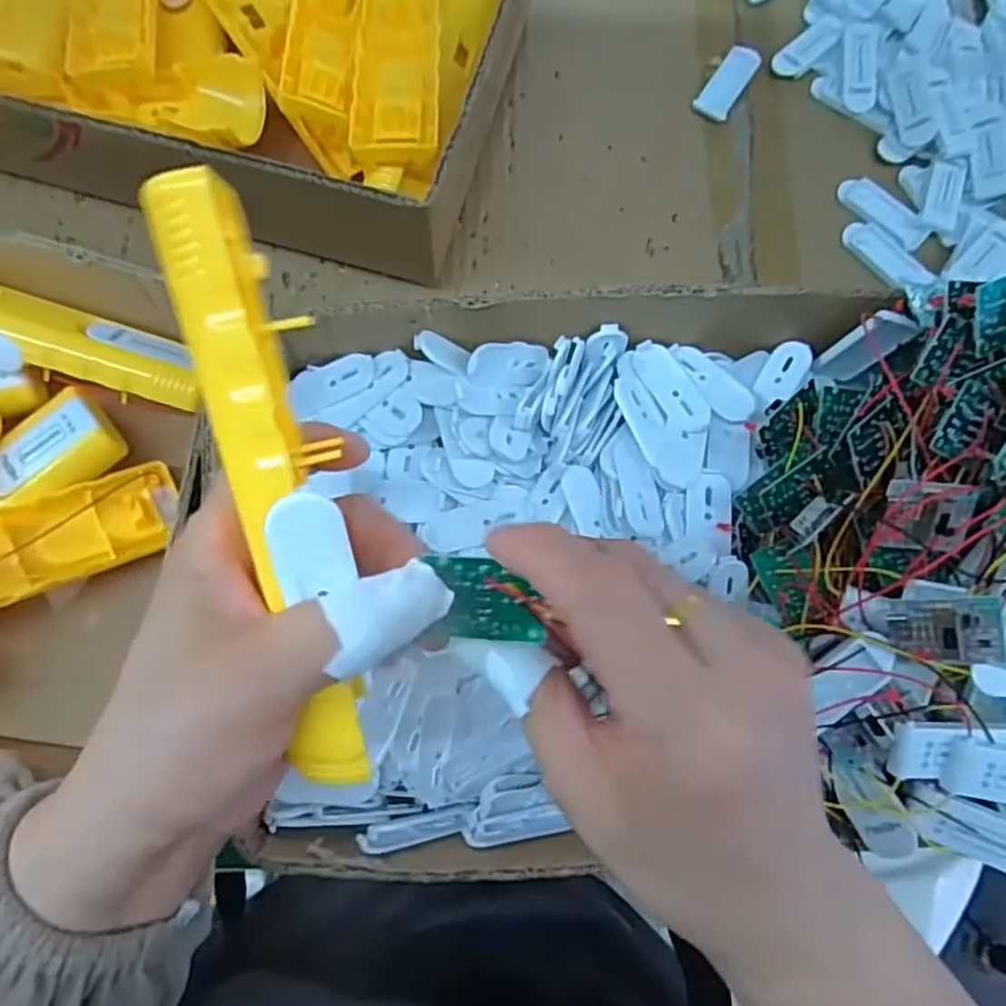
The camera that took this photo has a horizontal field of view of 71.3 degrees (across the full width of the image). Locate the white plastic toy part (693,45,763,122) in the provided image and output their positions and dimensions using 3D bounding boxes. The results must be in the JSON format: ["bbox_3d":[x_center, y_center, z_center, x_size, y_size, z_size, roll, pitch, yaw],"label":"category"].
[{"bbox_3d":[0.145,-0.269,0.448,0.022,0.004,0.059,35,78,4],"label":"white plastic toy part"}]

